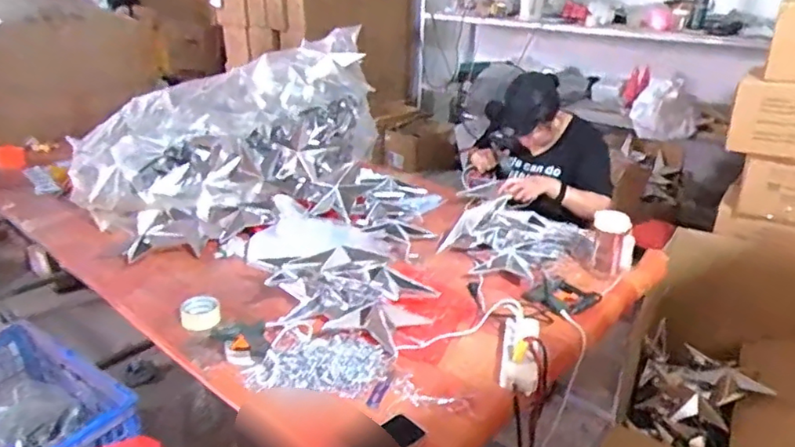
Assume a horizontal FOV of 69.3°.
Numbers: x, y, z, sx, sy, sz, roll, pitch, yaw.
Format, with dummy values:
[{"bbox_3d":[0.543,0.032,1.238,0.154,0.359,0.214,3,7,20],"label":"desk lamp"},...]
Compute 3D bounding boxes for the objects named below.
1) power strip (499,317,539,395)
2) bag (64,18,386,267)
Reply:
[{"bbox_3d":[0.246,0.258,1.155,0.073,0.049,0.182,6,25,11],"label":"power strip"},{"bbox_3d":[-0.390,-0.276,1.710,0.446,0.369,1.014,13,28,25],"label":"bag"}]

